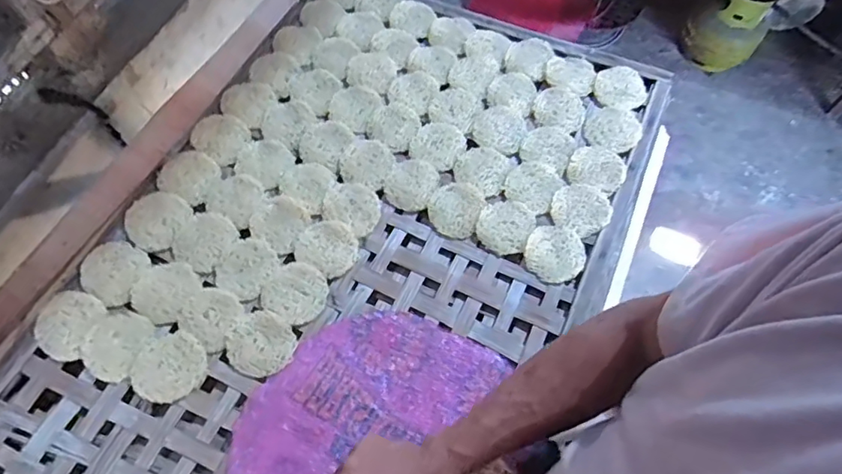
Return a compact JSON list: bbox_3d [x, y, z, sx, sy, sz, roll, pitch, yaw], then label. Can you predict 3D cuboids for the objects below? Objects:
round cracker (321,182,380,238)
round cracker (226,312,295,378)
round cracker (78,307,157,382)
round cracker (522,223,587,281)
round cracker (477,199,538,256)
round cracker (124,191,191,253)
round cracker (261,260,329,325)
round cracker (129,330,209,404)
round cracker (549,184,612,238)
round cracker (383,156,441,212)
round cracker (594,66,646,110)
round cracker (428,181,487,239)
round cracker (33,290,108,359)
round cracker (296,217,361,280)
[{"bbox_3d":[-0.094,-0.041,0.743,0.080,0.015,0.068,25,65,10],"label":"round cracker"},{"bbox_3d":[-0.194,0.129,0.653,0.077,0.009,0.073,1,63,-2],"label":"round cracker"},{"bbox_3d":[-0.362,0.126,0.642,0.063,0.012,0.080,24,61,0],"label":"round cracker"},{"bbox_3d":[0.176,0.020,0.705,0.078,0.006,0.074,1,63,-2],"label":"round cracker"},{"bbox_3d":[0.114,-0.014,0.731,0.072,0.016,0.079,1,63,-2],"label":"round cracker"},{"bbox_3d":[-0.349,-0.023,0.711,0.073,0.009,0.080,1,63,-2],"label":"round cracker"},{"bbox_3d":[-0.159,0.070,0.682,0.079,0.014,0.076,1,63,-2],"label":"round cracker"},{"bbox_3d":[-0.297,0.153,0.638,0.081,0.013,0.082,1,63,-2],"label":"round cracker"},{"bbox_3d":[0.217,-0.039,0.731,0.078,0.007,0.071,1,63,-2],"label":"round cracker"},{"bbox_3d":[-0.014,-0.075,0.761,0.073,0.017,0.080,1,63,-2],"label":"round cracker"},{"bbox_3d":[0.303,-0.227,0.818,0.078,0.016,0.067,15,64,5],"label":"round cracker"},{"bbox_3d":[0.047,-0.038,0.744,0.070,0.015,0.080,22,65,9],"label":"round cracker"},{"bbox_3d":[-0.422,0.103,0.645,0.066,0.013,0.078,16,64,6],"label":"round cracker"},{"bbox_3d":[-0.121,0.014,0.713,0.078,0.019,0.072,1,63,-2],"label":"round cracker"}]

